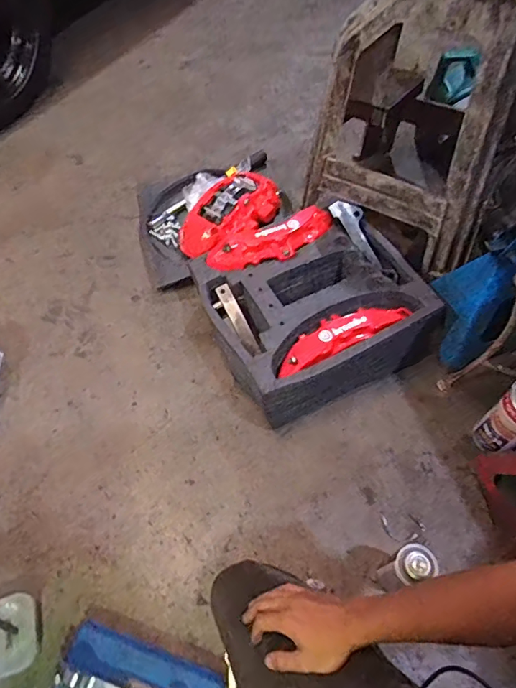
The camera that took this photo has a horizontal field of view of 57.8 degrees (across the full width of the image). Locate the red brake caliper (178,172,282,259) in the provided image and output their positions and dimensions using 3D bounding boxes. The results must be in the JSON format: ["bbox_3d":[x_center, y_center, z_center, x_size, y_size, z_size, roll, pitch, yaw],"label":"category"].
[{"bbox_3d":[-0.075,-0.343,1.225,0.203,0.112,0.300,31,65,19],"label":"red brake caliper"}]

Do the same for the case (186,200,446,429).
[{"bbox_3d":[0.114,-0.087,1.043,0.422,0.164,0.407,-27,62,-13],"label":"case"}]

